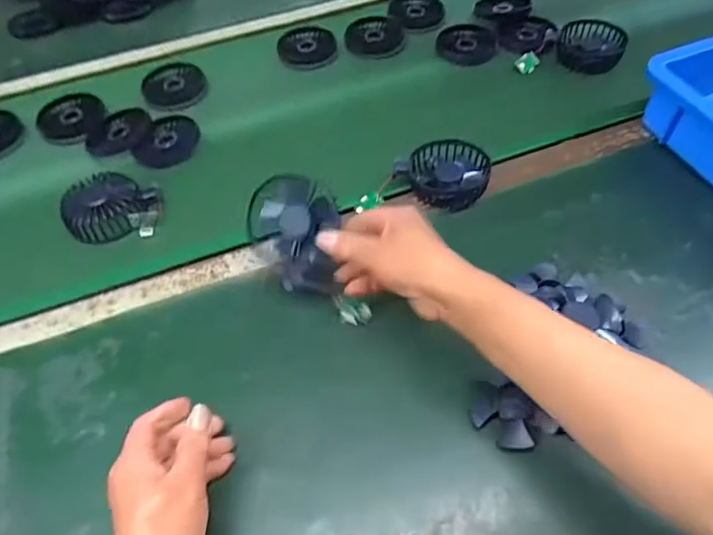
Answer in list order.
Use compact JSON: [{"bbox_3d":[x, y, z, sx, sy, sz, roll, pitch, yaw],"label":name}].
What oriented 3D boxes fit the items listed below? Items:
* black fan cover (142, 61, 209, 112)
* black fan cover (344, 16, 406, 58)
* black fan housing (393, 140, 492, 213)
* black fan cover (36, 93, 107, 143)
[{"bbox_3d":[-0.253,-0.252,0.734,0.085,0.016,0.095,-8,55,-3],"label":"black fan cover"},{"bbox_3d":[0.027,-0.343,0.778,0.084,0.010,0.097,-17,55,-9],"label":"black fan cover"},{"bbox_3d":[0.102,-0.103,0.586,0.091,0.030,0.092,-1,55,2],"label":"black fan housing"},{"bbox_3d":[-0.383,-0.201,0.705,0.080,0.018,0.084,35,63,24],"label":"black fan cover"}]

